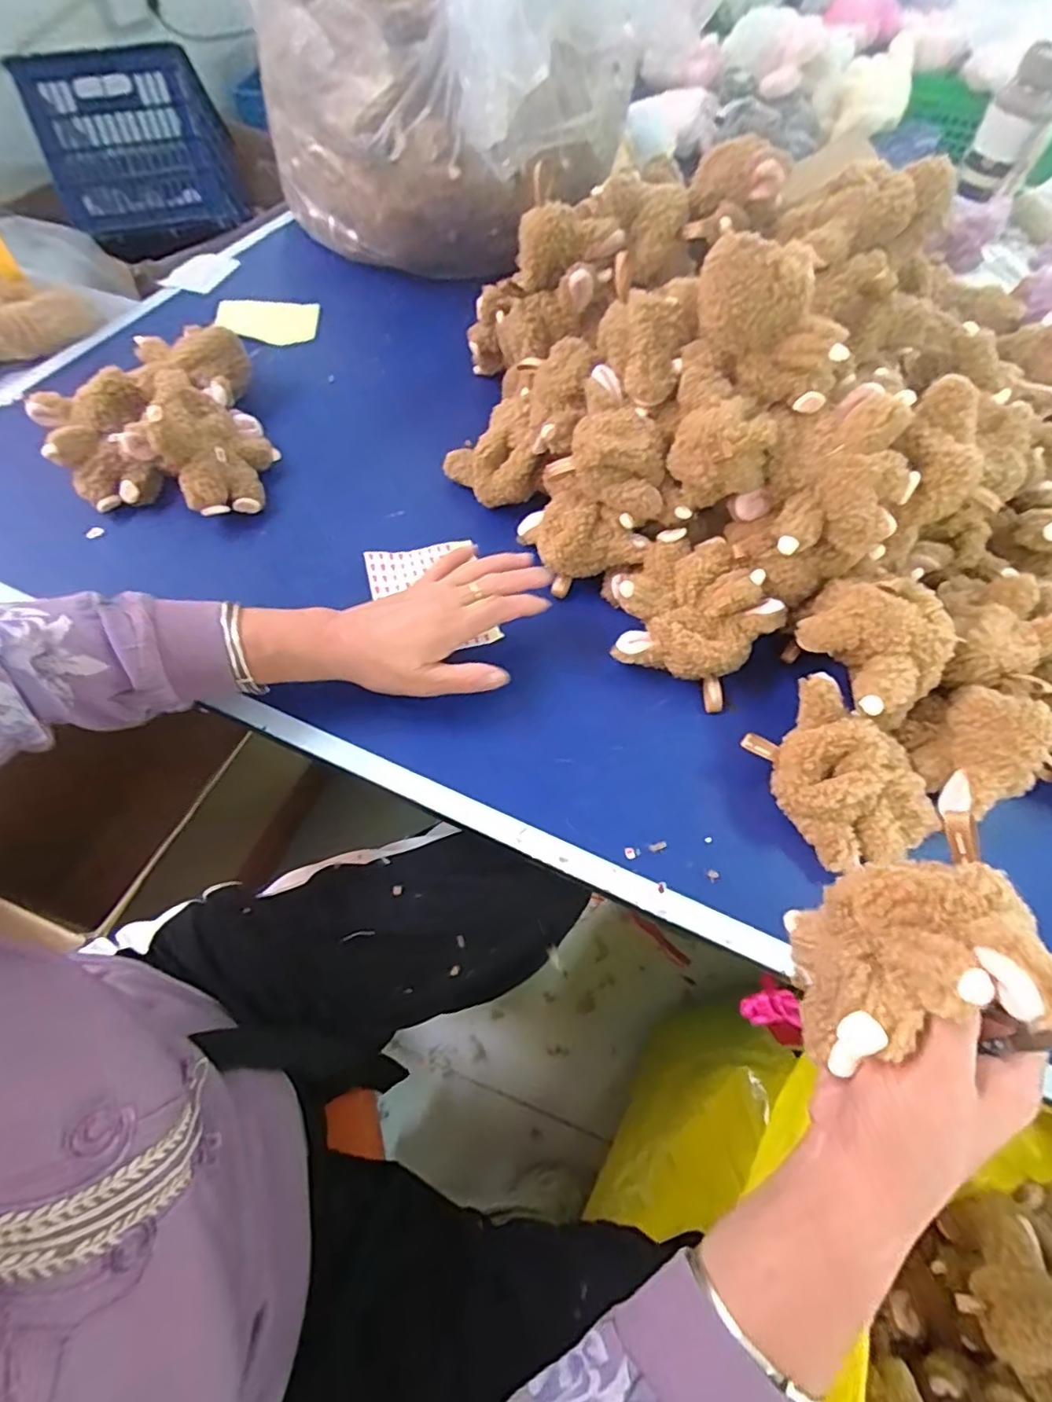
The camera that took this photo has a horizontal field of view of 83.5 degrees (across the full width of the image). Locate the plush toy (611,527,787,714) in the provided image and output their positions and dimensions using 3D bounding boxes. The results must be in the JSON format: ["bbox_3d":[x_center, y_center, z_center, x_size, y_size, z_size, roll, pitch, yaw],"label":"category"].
[{"bbox_3d":[0.132,-0.070,0.487,0.135,0.073,0.107,26,62,12],"label":"plush toy"}]

